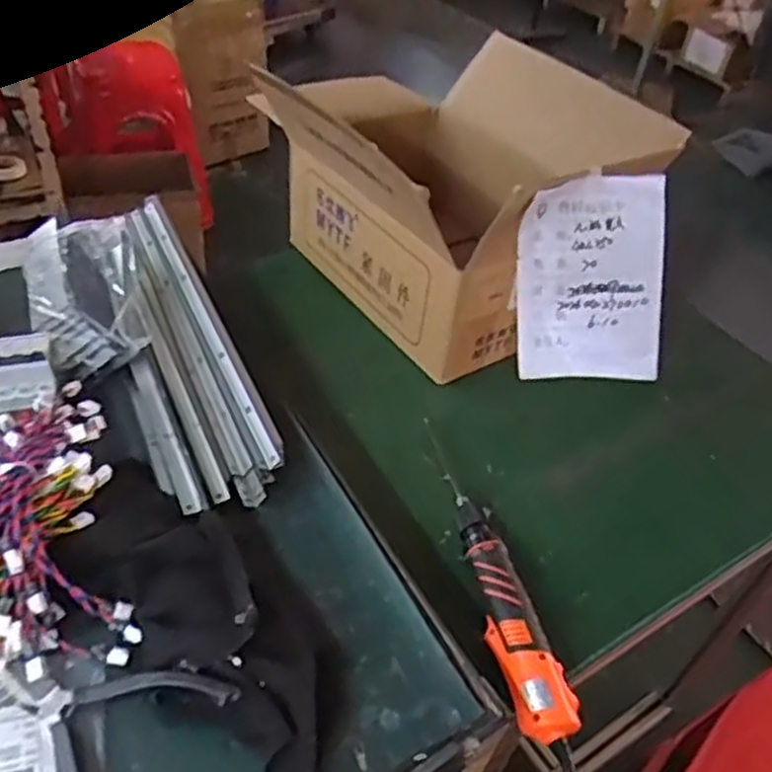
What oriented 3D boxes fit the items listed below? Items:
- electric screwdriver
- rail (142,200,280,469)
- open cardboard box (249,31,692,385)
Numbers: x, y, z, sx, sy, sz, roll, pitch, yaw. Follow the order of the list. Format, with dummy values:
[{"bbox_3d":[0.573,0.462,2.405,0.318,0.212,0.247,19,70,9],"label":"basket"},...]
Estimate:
[{"bbox_3d":[0.096,0.161,0.718,0.045,0.030,0.341,-6,44,-14],"label":"electric screwdriver"},{"bbox_3d":[-0.195,-0.081,0.819,0.026,0.026,0.439,-15,47,-23],"label":"rail"},{"bbox_3d":[0.086,-0.246,0.977,0.377,0.260,0.449,-24,51,-29],"label":"open cardboard box"}]

